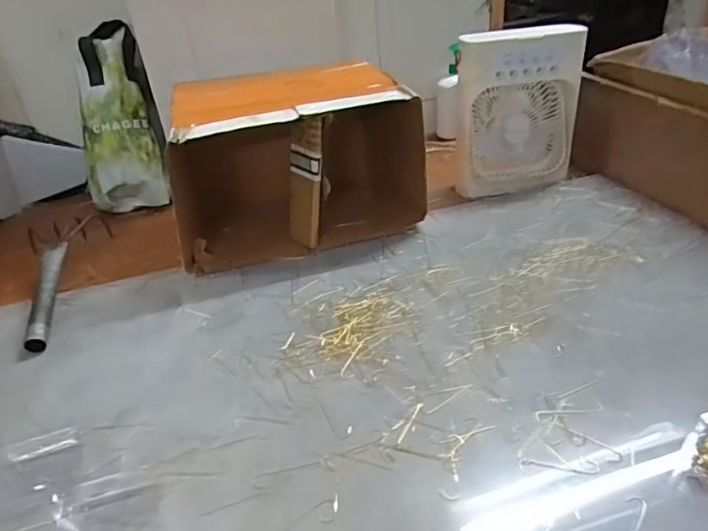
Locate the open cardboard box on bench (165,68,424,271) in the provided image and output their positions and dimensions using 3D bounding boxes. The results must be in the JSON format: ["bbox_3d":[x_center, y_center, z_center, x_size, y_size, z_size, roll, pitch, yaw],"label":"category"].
[{"bbox_3d":[-0.094,-0.160,0.804,0.339,0.218,0.218,-12,32,-11],"label":"open cardboard box on bench"}]

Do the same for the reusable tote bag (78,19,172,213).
[{"bbox_3d":[-0.412,-0.264,0.932,0.130,0.330,0.073,-5,6,1],"label":"reusable tote bag"}]

